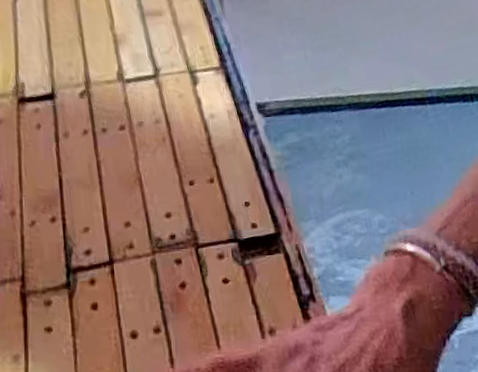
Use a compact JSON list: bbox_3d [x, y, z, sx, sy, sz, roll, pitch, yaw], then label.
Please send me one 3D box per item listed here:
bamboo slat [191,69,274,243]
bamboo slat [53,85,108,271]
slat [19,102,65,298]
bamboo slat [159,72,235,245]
[{"bbox_3d":[-0.007,-0.032,0.520,0.028,0.006,0.176,-10,50,-8],"label":"bamboo slat"},{"bbox_3d":[-0.119,-0.015,0.508,0.025,0.008,0.182,-11,50,-8],"label":"bamboo slat"},{"bbox_3d":[-0.144,-0.004,0.492,0.027,0.006,0.180,-10,50,-8],"label":"slat"},{"bbox_3d":[-0.034,-0.028,0.516,0.026,0.007,0.175,-10,50,-8],"label":"bamboo slat"}]

